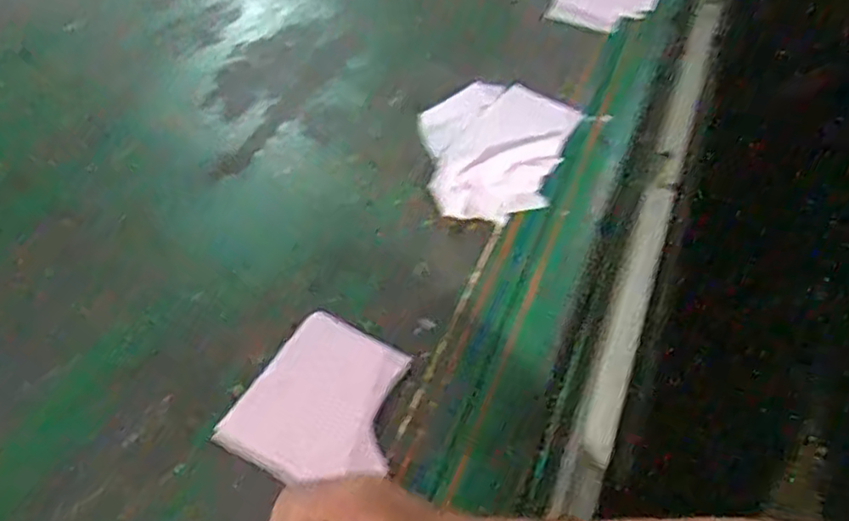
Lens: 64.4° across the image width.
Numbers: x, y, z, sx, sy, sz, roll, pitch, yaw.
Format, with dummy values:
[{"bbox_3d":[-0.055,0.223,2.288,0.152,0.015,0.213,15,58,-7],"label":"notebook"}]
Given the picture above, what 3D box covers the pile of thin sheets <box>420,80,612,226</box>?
[{"bbox_3d":[0.085,-0.146,0.866,0.192,0.027,0.266,19,50,12],"label":"pile of thin sheets"}]

